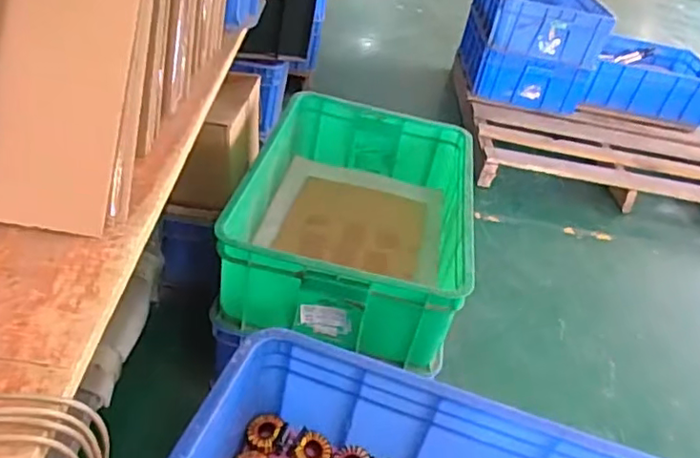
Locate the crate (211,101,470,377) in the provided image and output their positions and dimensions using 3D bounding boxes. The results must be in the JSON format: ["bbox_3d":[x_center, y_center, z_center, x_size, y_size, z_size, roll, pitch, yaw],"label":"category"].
[{"bbox_3d":[0.014,-0.029,1.163,0.401,0.185,0.563,13,37,0],"label":"crate"}]

